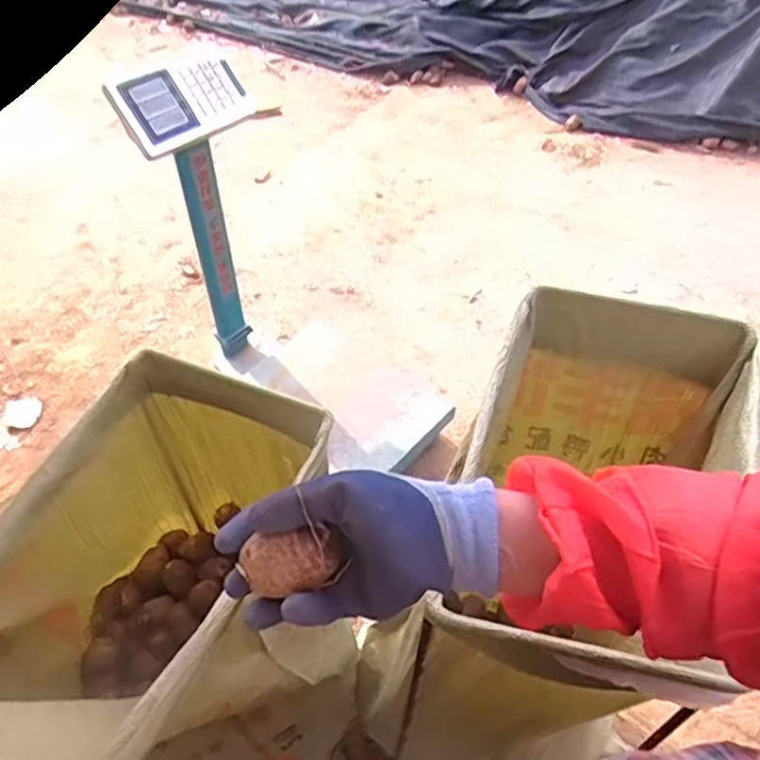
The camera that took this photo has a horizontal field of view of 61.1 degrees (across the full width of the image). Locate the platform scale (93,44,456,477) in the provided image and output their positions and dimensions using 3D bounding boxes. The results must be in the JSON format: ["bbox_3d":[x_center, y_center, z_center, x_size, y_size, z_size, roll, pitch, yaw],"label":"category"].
[{"bbox_3d":[-0.132,-0.201,1.402,0.659,0.774,0.371,34,59,24],"label":"platform scale"}]

